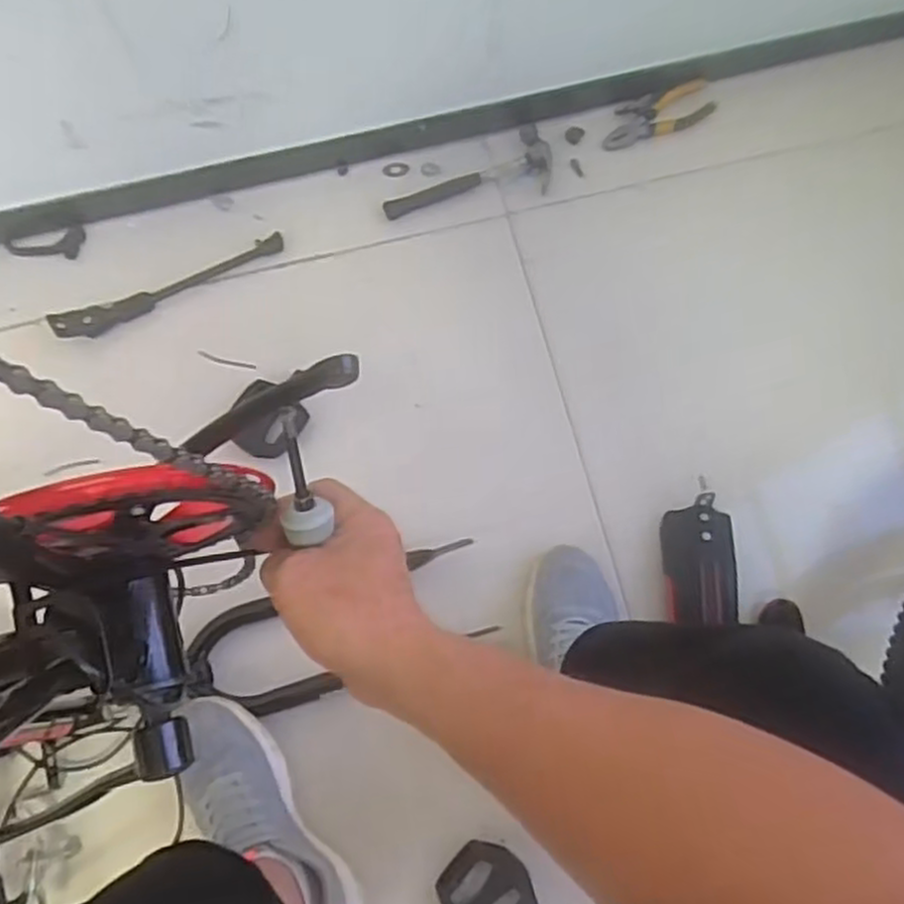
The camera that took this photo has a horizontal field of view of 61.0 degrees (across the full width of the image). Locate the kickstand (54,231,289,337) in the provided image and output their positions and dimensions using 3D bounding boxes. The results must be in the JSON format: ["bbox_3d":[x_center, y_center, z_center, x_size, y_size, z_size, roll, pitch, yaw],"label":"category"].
[{"bbox_3d":[-0.340,-0.201,0.932,0.289,0.028,0.038,-25,75,-6],"label":"kickstand"}]

